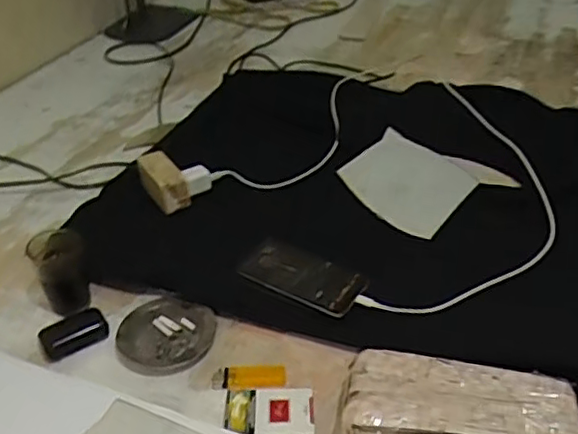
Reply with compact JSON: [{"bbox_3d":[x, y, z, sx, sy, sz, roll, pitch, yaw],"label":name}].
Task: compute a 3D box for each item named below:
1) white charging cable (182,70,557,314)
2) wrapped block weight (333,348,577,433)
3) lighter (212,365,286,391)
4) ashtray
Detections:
[{"bbox_3d":[0.157,-0.056,0.904,0.457,0.074,0.457,26,46,27],"label":"white charging cable"},{"bbox_3d":[0.159,0.196,0.588,0.217,0.063,0.099,7,38,12],"label":"wrapped block weight"},{"bbox_3d":[-0.044,0.177,0.674,0.080,0.011,0.024,-2,37,0],"label":"lighter"},{"bbox_3d":[-0.144,0.139,0.725,0.109,0.023,0.110,0,37,3],"label":"ashtray"}]

